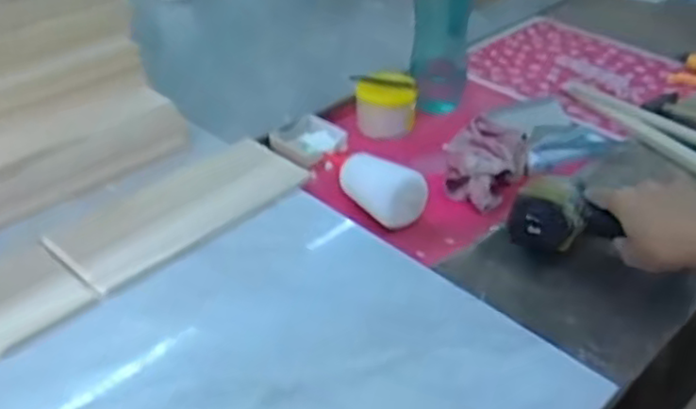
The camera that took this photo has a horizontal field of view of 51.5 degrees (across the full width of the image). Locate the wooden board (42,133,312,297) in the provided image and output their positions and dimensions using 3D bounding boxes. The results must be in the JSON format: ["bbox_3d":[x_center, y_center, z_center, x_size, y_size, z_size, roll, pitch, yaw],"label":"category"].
[{"bbox_3d":[-0.170,-0.003,0.780,0.121,0.013,0.280,31,45,33],"label":"wooden board"}]

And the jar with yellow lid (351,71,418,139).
[{"bbox_3d":[0.046,-0.129,0.954,0.081,0.072,0.067,1,36,-2],"label":"jar with yellow lid"}]

